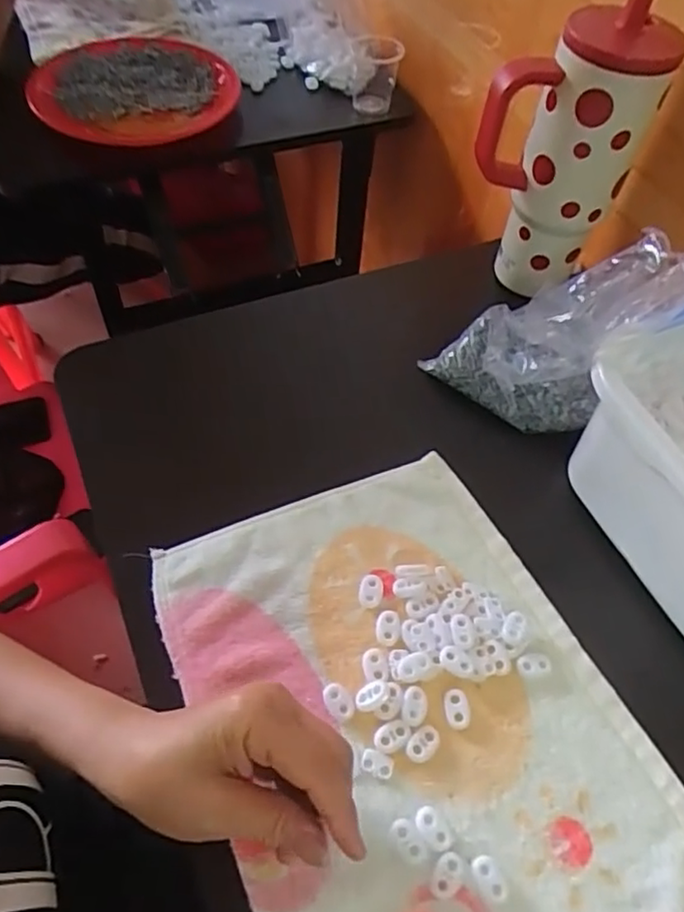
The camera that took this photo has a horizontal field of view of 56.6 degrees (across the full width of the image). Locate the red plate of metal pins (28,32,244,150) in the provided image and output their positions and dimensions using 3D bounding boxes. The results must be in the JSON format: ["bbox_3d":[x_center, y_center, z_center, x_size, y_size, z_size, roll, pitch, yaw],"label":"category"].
[{"bbox_3d":[-0.240,-0.430,0.743,0.225,0.034,0.190,-15,58,-14],"label":"red plate of metal pins"}]

